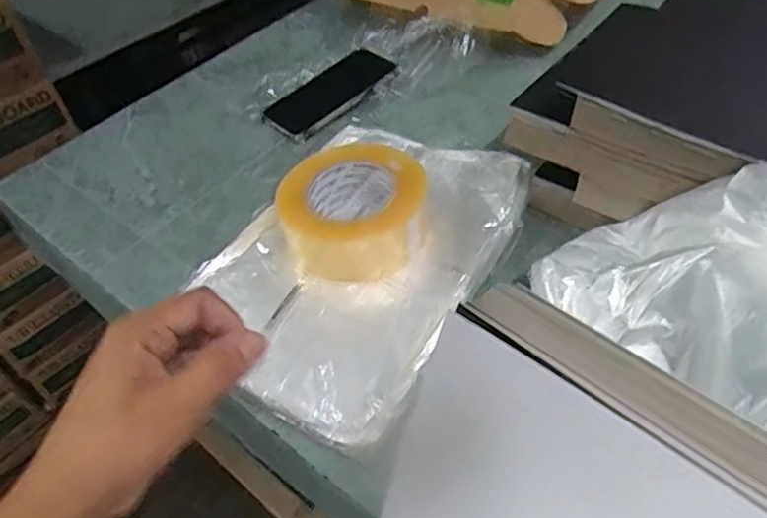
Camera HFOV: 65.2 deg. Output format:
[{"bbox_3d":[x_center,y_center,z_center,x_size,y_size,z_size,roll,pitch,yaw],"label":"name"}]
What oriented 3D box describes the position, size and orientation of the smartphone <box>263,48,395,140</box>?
[{"bbox_3d":[-0.065,-0.204,0.729,0.078,0.010,0.159,34,66,33],"label":"smartphone"}]

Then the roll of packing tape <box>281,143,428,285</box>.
[{"bbox_3d":[-0.029,-0.049,0.536,0.114,0.066,0.122,-3,45,3],"label":"roll of packing tape"}]

